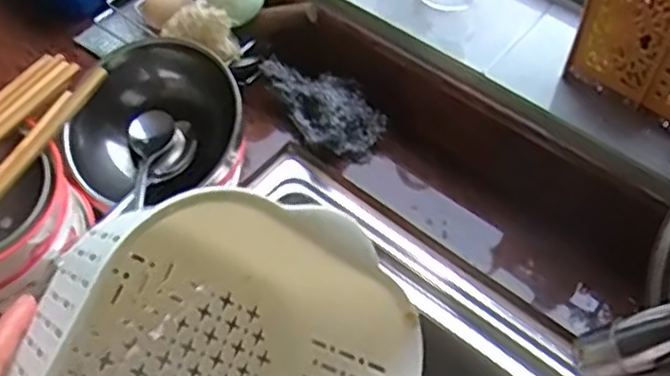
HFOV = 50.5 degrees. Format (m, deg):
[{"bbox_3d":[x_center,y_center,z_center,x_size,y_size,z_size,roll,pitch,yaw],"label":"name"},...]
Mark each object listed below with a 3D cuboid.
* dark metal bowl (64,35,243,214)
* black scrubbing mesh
[{"bbox_3d":[-0.133,-0.049,0.541,0.122,0.089,0.113,0,54,0],"label":"dark metal bowl"},{"bbox_3d":[-0.011,-0.074,0.633,0.066,0.044,0.112,-32,60,-21],"label":"black scrubbing mesh"}]

